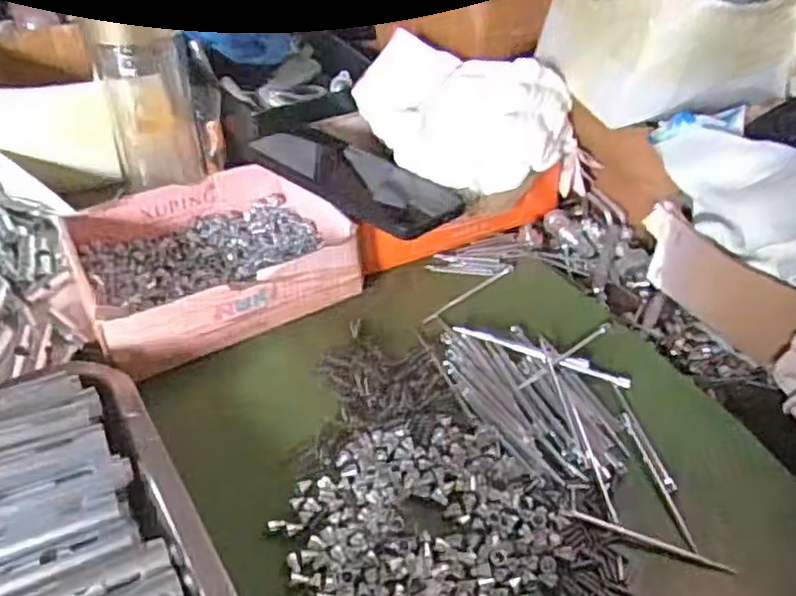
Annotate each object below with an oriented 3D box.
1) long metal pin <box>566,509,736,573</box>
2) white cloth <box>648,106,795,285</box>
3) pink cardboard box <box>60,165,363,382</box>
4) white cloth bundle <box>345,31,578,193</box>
[{"bbox_3d":[0.128,0.124,0.356,0.082,0.005,0.004,18,45,16],"label":"long metal pin"},{"bbox_3d":[0.224,-0.066,0.433,0.051,0.065,0.127,-27,49,-29],"label":"white cloth"},{"bbox_3d":[-0.132,-0.034,0.494,0.182,0.046,0.152,-22,47,-24],"label":"pink cardboard box"},{"bbox_3d":[0.041,-0.142,0.535,0.173,0.080,0.099,23,46,22],"label":"white cloth bundle"}]

